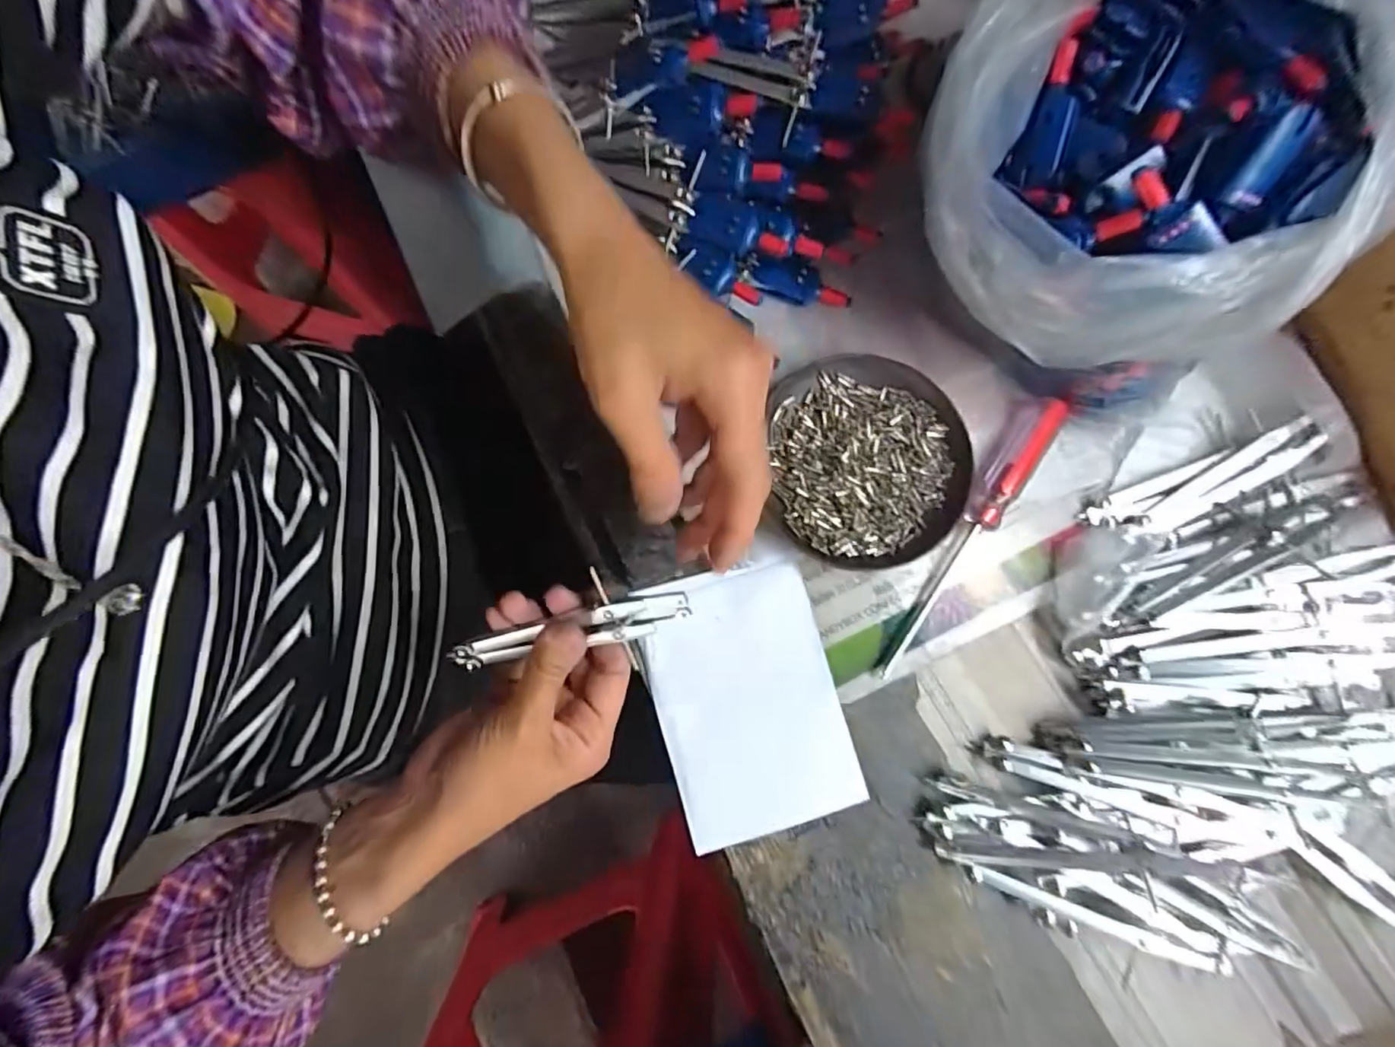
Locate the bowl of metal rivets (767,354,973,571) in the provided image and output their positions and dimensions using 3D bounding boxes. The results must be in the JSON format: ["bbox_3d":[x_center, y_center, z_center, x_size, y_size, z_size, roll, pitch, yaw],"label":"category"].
[{"bbox_3d":[0.094,-0.032,0.335,0.105,0.022,0.113,0,80,0],"label":"bowl of metal rivets"}]

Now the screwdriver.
[{"bbox_3d":[0.148,0.007,0.328,0.019,0.023,0.174,32,82,6],"label":"screwdriver"}]

